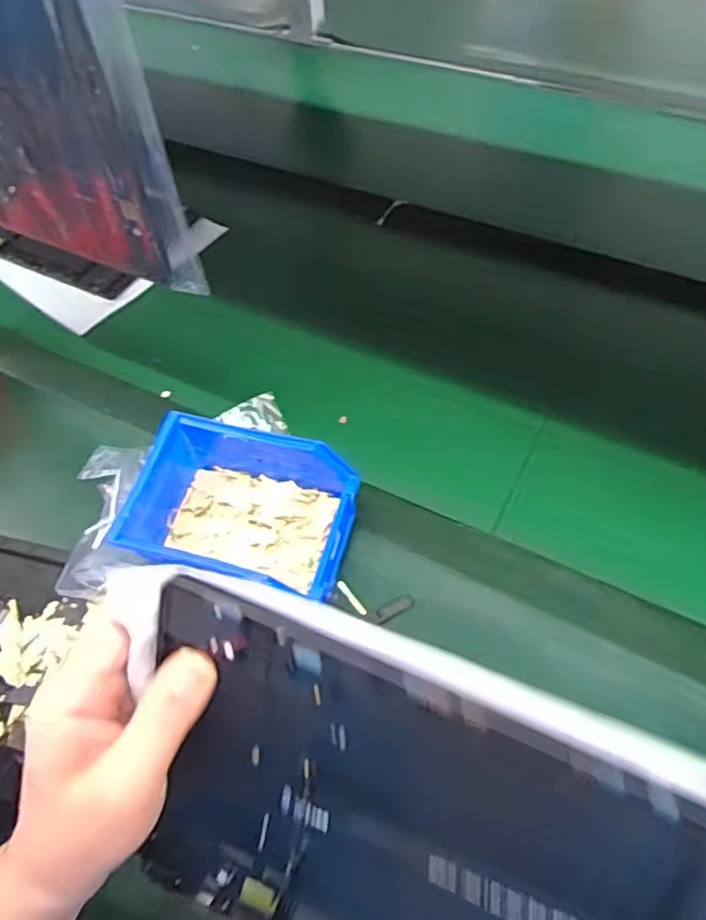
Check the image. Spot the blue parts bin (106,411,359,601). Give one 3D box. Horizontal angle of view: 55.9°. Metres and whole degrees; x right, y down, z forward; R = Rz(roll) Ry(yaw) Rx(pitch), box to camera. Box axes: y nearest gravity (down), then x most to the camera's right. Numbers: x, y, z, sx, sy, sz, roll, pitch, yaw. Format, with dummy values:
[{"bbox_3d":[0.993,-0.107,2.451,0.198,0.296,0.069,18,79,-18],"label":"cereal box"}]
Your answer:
[{"bbox_3d":[-0.075,0.032,0.469,0.145,0.062,0.121,9,55,10],"label":"blue parts bin"}]

